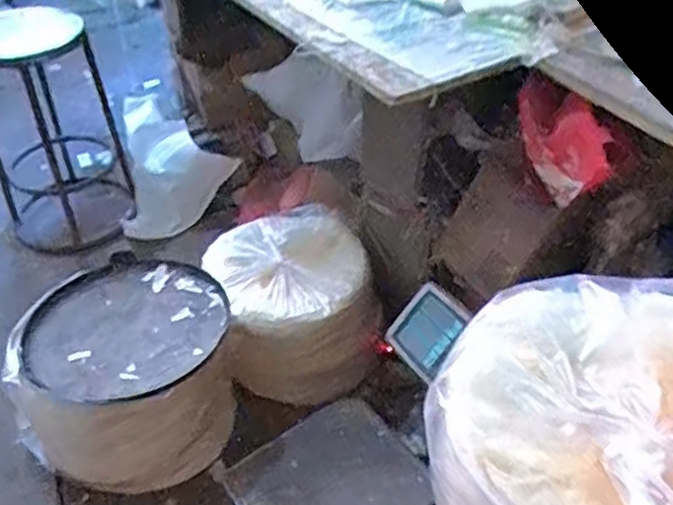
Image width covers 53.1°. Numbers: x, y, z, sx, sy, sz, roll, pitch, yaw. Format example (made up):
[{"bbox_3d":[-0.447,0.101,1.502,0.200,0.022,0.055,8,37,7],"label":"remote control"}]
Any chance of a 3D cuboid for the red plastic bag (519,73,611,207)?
[{"bbox_3d":[0.375,-0.191,1.129,0.087,0.143,0.176,-13,42,-15],"label":"red plastic bag"}]

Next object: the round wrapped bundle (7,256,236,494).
[{"bbox_3d":[-0.441,0.254,1.429,0.423,0.301,0.398,0,40,0],"label":"round wrapped bundle"}]

